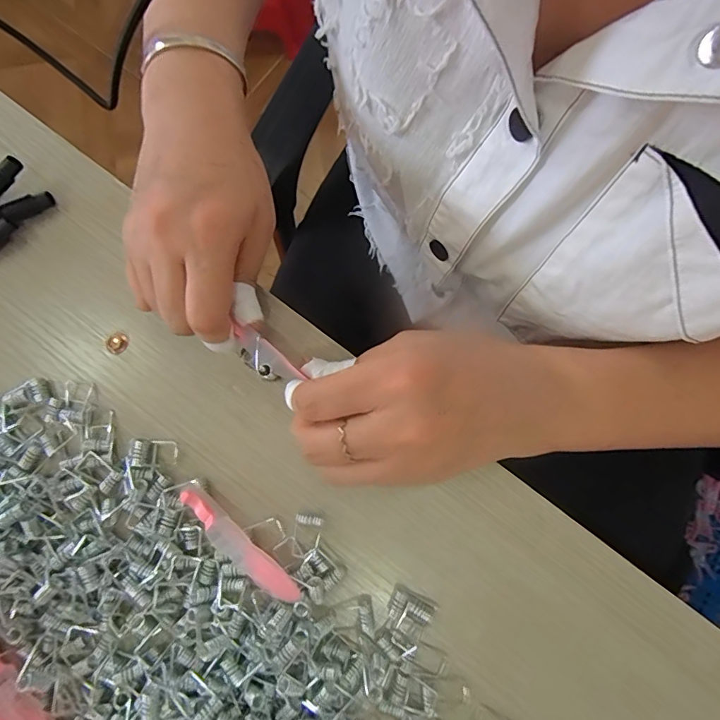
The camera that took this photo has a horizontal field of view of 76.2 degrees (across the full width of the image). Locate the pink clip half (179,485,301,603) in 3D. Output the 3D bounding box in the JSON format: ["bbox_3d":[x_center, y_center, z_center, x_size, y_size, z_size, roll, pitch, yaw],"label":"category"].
[{"bbox_3d":[-0.063,0.095,0.235,0.077,0.013,0.014,41,82,6],"label":"pink clip half"}]

